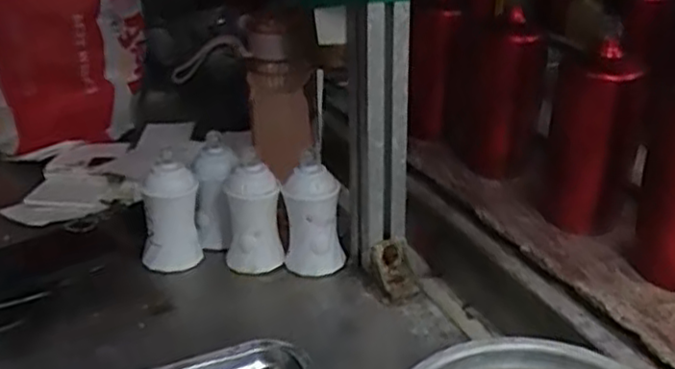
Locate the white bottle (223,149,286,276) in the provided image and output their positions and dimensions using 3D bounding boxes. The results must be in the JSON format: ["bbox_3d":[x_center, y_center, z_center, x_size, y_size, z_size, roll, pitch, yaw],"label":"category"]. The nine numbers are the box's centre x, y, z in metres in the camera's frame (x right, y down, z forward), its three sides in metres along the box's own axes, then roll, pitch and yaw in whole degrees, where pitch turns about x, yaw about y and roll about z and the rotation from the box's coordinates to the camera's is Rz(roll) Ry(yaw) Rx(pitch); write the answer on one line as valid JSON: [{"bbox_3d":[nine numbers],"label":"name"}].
[{"bbox_3d":[-0.083,0.033,0.711,0.055,0.111,0.046,-2,26,-2],"label":"white bottle"}]

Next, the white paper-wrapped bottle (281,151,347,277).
[{"bbox_3d":[-0.025,0.033,0.700,0.054,0.113,0.048,-6,27,-10],"label":"white paper-wrapped bottle"}]

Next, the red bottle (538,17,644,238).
[{"bbox_3d":[0.250,-0.056,0.707,0.082,0.183,0.062,1,33,19],"label":"red bottle"}]

